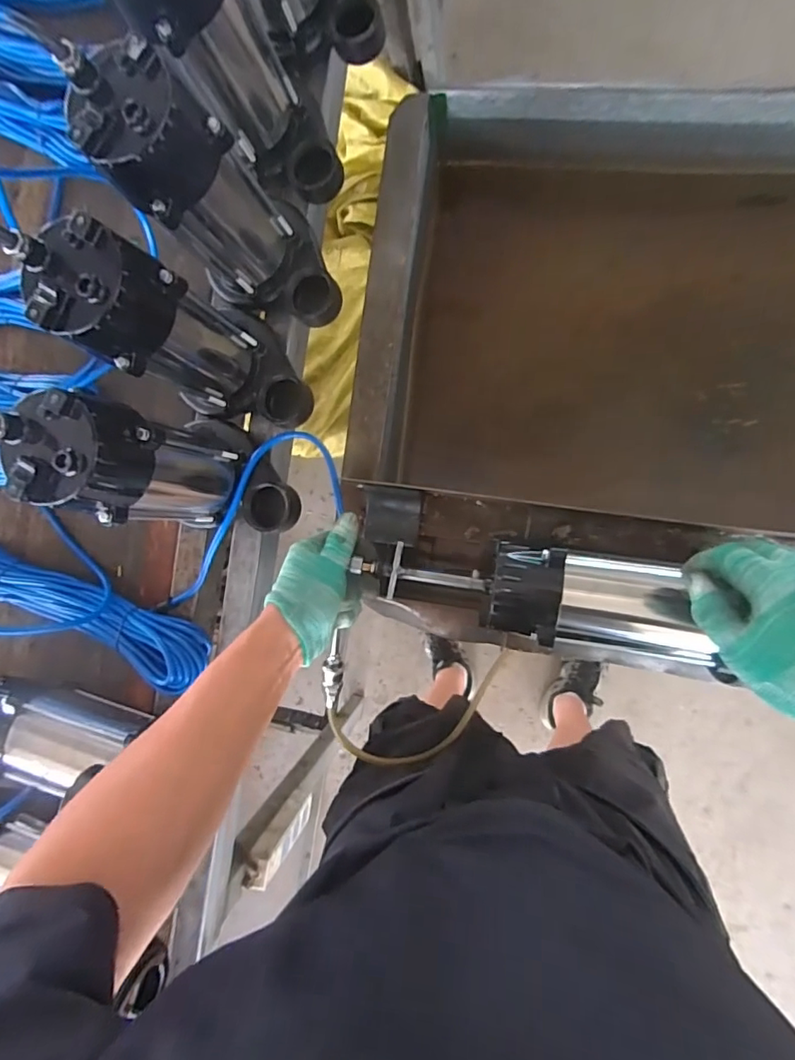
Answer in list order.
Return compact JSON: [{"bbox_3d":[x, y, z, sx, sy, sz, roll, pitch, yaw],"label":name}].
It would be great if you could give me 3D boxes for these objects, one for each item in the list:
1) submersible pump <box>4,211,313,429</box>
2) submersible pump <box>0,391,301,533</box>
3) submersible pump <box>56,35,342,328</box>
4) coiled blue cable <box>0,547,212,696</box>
[{"bbox_3d":[-0.177,-0.168,0.463,0.141,0.224,0.106,25,94,9],"label":"submersible pump"},{"bbox_3d":[-0.197,-0.053,0.473,0.149,0.243,0.104,20,93,9],"label":"submersible pump"},{"bbox_3d":[-0.154,-0.278,0.459,0.115,0.221,0.142,-31,85,9],"label":"submersible pump"},{"bbox_3d":[-0.379,0.094,0.597,0.337,0.071,0.071,20,94,9],"label":"coiled blue cable"}]

